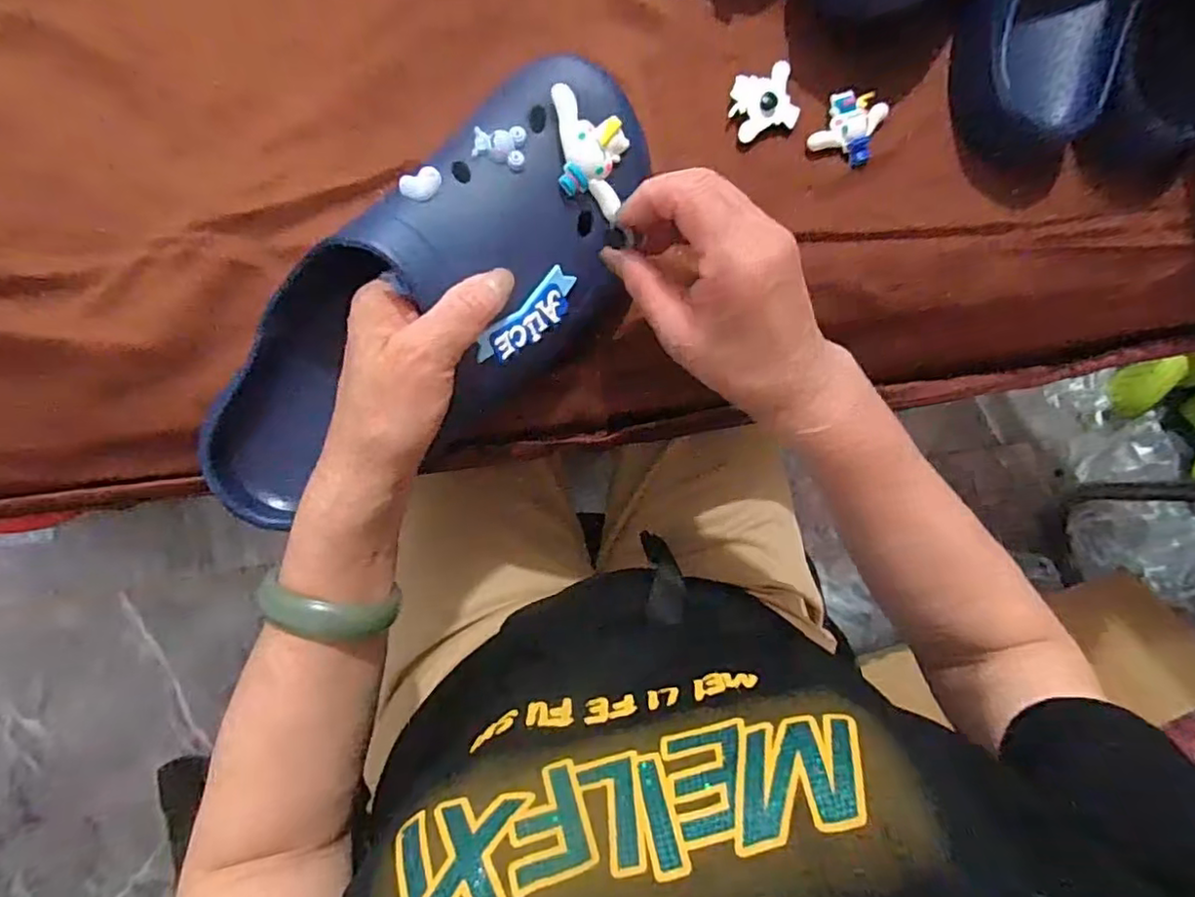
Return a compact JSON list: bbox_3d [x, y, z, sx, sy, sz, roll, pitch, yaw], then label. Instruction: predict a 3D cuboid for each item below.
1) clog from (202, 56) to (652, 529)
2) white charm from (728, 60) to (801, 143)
[{"bbox_3d":[-0.083,-0.069,0.323,0.275,0.106,0.112,-38,93,5],"label":"clog"},{"bbox_3d":[0.103,-0.213,0.388,0.043,0.006,0.039,-19,92,-8],"label":"white charm"}]

